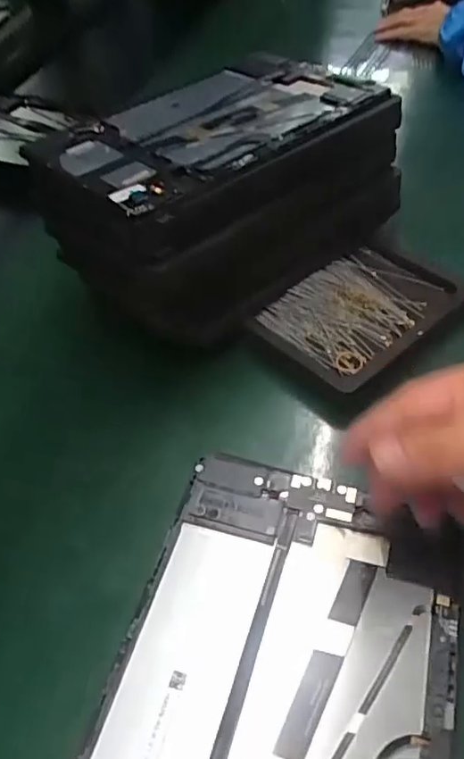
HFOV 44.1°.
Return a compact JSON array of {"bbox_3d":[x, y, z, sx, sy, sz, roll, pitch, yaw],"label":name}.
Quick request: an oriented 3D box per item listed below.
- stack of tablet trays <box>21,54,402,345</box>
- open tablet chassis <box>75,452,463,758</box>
[{"bbox_3d":[-0.006,-0.151,0.455,0.241,0.115,0.162,-36,55,-24],"label":"stack of tablet trays"},{"bbox_3d":[0.017,0.146,0.248,0.147,0.009,0.235,10,51,14],"label":"open tablet chassis"}]

